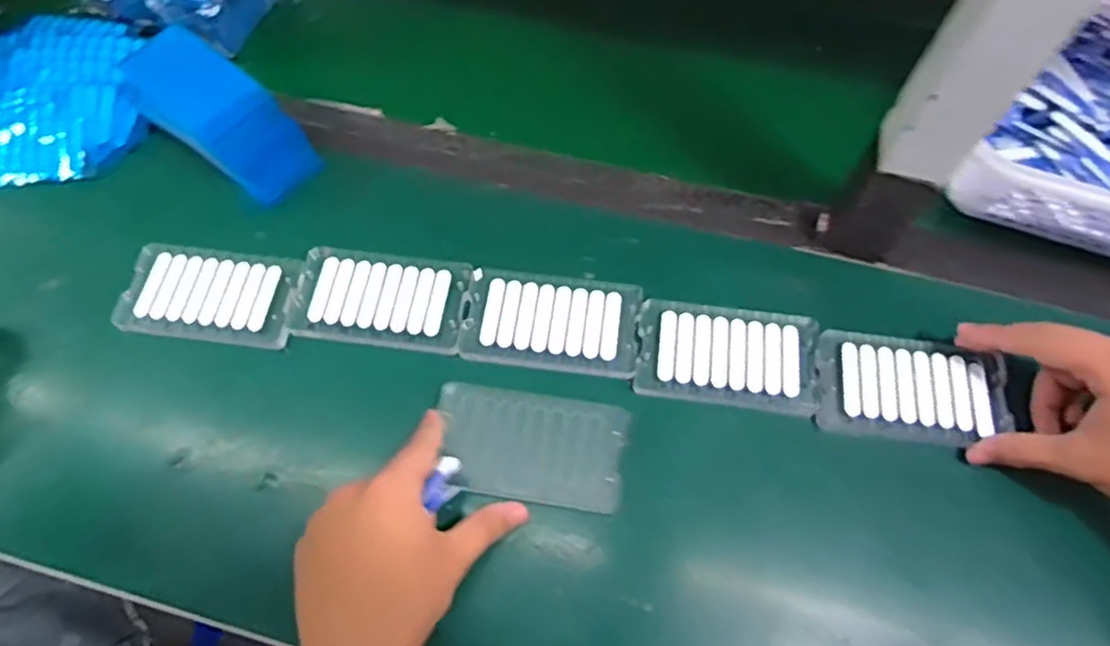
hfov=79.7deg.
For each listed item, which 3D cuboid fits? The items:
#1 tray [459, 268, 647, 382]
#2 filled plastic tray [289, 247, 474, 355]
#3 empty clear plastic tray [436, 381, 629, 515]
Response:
[{"bbox_3d":[-0.003,-0.001,0.462,0.119,0.005,0.072,6,64,3],"label":"tray"},{"bbox_3d":[-0.123,-0.018,0.473,0.121,0.006,0.071,7,64,4],"label":"filled plastic tray"},{"bbox_3d":[-0.016,0.078,0.427,0.119,0.010,0.068,8,64,4],"label":"empty clear plastic tray"}]

